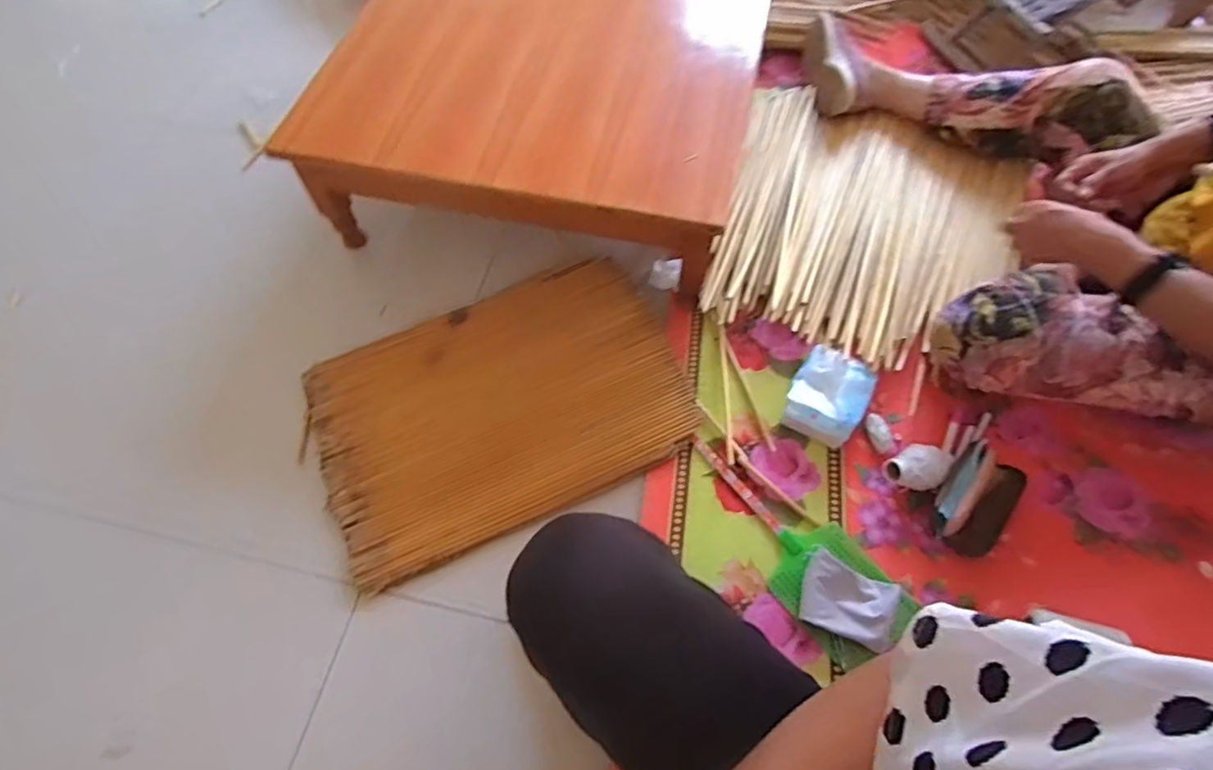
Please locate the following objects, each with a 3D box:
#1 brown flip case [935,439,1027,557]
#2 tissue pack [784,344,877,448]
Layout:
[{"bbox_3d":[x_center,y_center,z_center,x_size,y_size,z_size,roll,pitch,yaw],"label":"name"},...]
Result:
[{"bbox_3d":[0.545,0.167,0.893,0.108,0.057,0.174,35,68,17],"label":"brown flip case"},{"bbox_3d":[0.356,0.014,0.964,0.114,0.043,0.151,28,66,14],"label":"tissue pack"}]

